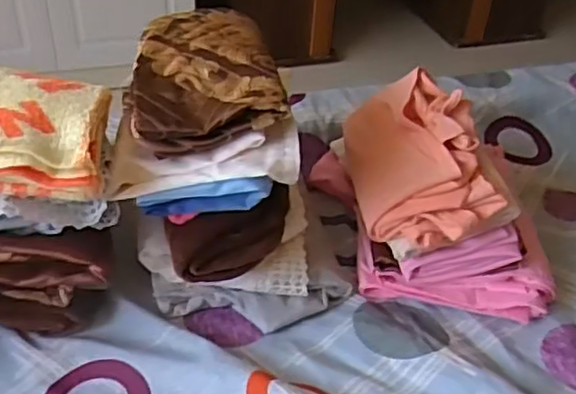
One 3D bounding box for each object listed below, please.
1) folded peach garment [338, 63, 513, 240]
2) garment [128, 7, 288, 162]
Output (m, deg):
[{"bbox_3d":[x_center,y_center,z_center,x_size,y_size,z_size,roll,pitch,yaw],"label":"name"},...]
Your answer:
[{"bbox_3d":[0.142,-0.049,0.754,0.136,0.082,0.232,-2,38,-7],"label":"folded peach garment"},{"bbox_3d":[-0.088,-0.128,0.672,0.141,0.049,0.217,-4,39,-10],"label":"garment"}]

